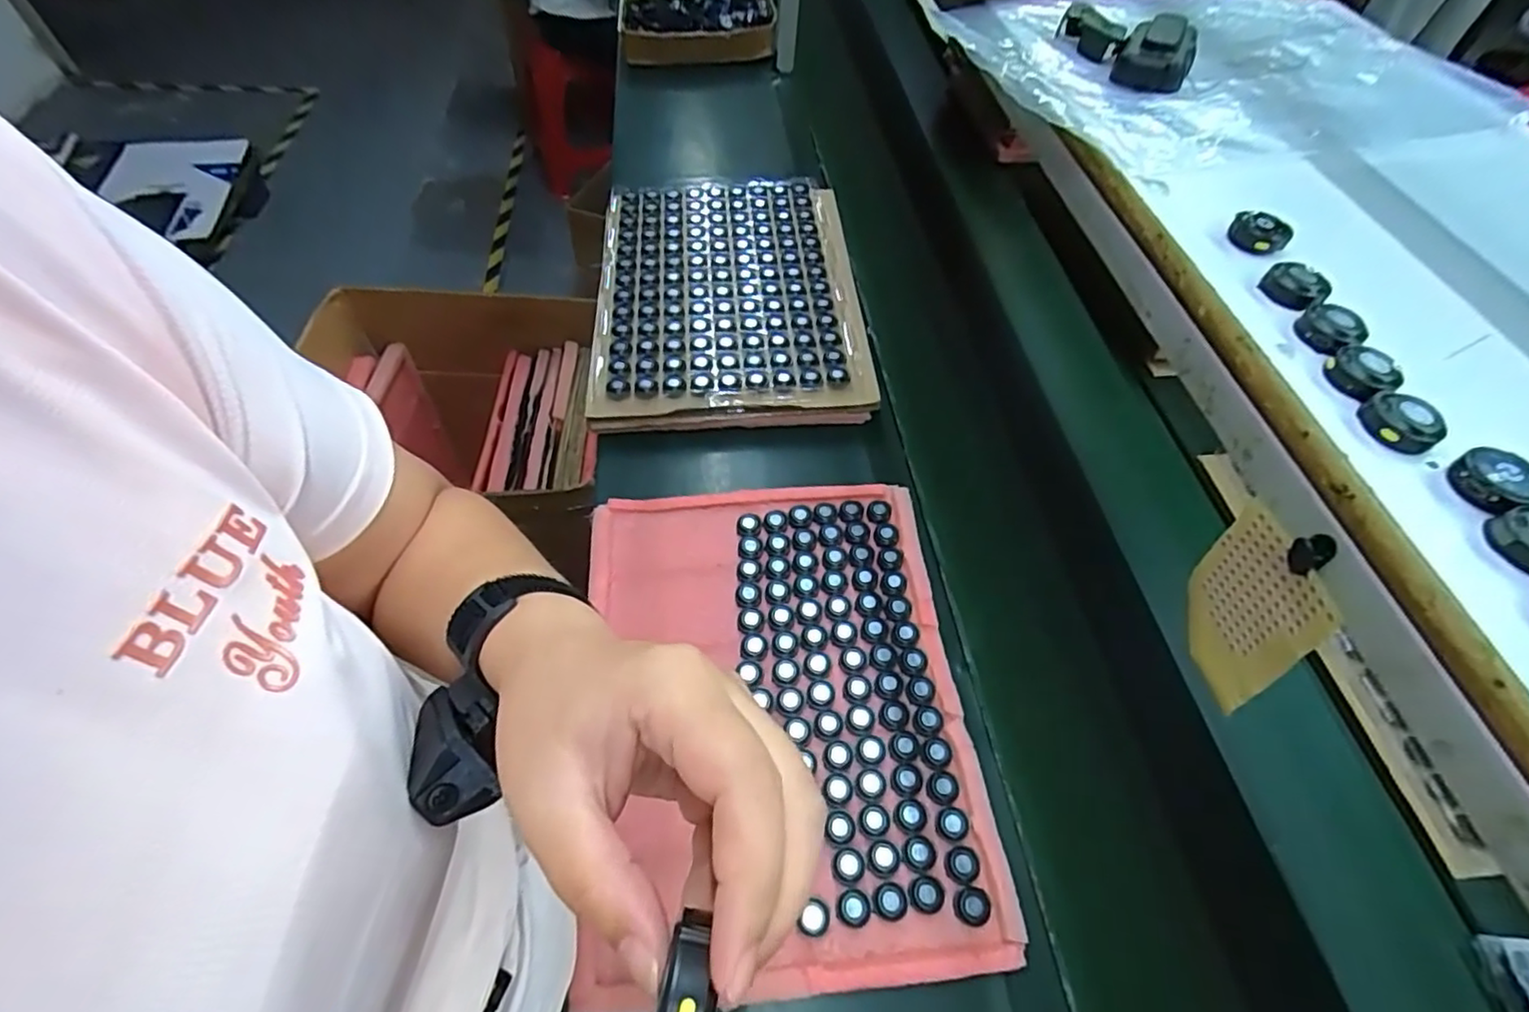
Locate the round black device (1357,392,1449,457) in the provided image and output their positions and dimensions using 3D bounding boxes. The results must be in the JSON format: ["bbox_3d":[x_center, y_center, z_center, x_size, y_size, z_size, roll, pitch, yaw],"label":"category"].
[{"bbox_3d":[0.292,-0.038,0.294,0.031,0.012,0.031,2,56,-4],"label":"round black device"}]

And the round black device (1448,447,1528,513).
[{"bbox_3d":[0.313,-0.011,0.275,0.029,0.012,0.028,-20,60,-18],"label":"round black device"}]

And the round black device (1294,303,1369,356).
[{"bbox_3d":[0.290,-0.091,0.329,0.032,0.011,0.028,-29,63,-22],"label":"round black device"}]

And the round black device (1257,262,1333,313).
[{"bbox_3d":[0.287,-0.118,0.349,0.030,0.015,0.030,40,61,20],"label":"round black device"}]

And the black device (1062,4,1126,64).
[{"bbox_3d":[0.270,-0.390,0.531,0.022,0.021,0.053,-20,60,-18],"label":"black device"}]

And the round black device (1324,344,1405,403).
[{"bbox_3d":[0.290,-0.065,0.311,0.030,0.011,0.030,2,56,-4],"label":"round black device"}]

